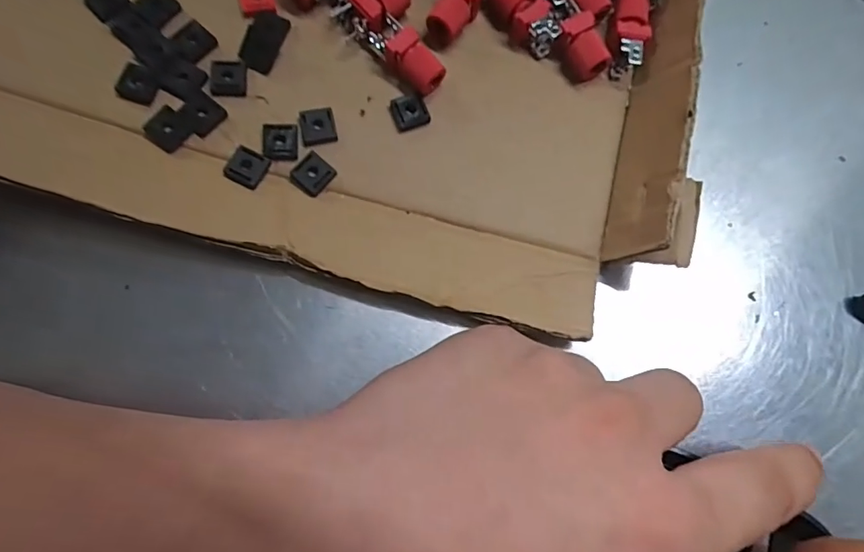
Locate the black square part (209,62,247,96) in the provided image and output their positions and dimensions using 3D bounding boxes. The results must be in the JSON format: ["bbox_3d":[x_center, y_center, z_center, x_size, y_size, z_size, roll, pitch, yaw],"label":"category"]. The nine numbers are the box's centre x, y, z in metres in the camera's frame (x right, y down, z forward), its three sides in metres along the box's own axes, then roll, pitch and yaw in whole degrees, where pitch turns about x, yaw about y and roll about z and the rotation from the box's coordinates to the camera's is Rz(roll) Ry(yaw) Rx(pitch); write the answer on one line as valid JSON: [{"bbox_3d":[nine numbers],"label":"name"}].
[{"bbox_3d":[-0.080,-0.078,0.195,0.013,0.004,0.014,-1,79,-3],"label":"black square part"}]

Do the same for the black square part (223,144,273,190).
[{"bbox_3d":[-0.071,-0.041,0.190,0.013,0.004,0.014,22,78,2],"label":"black square part"}]

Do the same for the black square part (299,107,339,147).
[{"bbox_3d":[-0.045,-0.059,0.196,0.014,0.004,0.014,-14,80,-6],"label":"black square part"}]

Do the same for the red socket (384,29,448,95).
[{"bbox_3d":[-0.006,-0.084,0.199,0.016,0.013,0.021,-44,84,-10],"label":"red socket"}]

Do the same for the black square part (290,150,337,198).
[{"bbox_3d":[-0.046,-0.040,0.193,0.013,0.004,0.014,41,79,5],"label":"black square part"}]

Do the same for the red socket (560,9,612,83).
[{"bbox_3d":[0.063,-0.094,0.206,0.014,0.010,0.025,-25,81,-8],"label":"red socket"}]

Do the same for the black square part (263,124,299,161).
[{"bbox_3d":[-0.059,-0.052,0.195,0.013,0.004,0.015,-2,79,-3],"label":"black square part"}]

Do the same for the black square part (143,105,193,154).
[{"bbox_3d":[-0.100,-0.055,0.189,0.013,0.004,0.014,34,79,4],"label":"black square part"}]

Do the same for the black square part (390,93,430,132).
[{"bbox_3d":[-0.009,-0.066,0.201,0.014,0.004,0.014,-18,80,-6],"label":"black square part"}]

